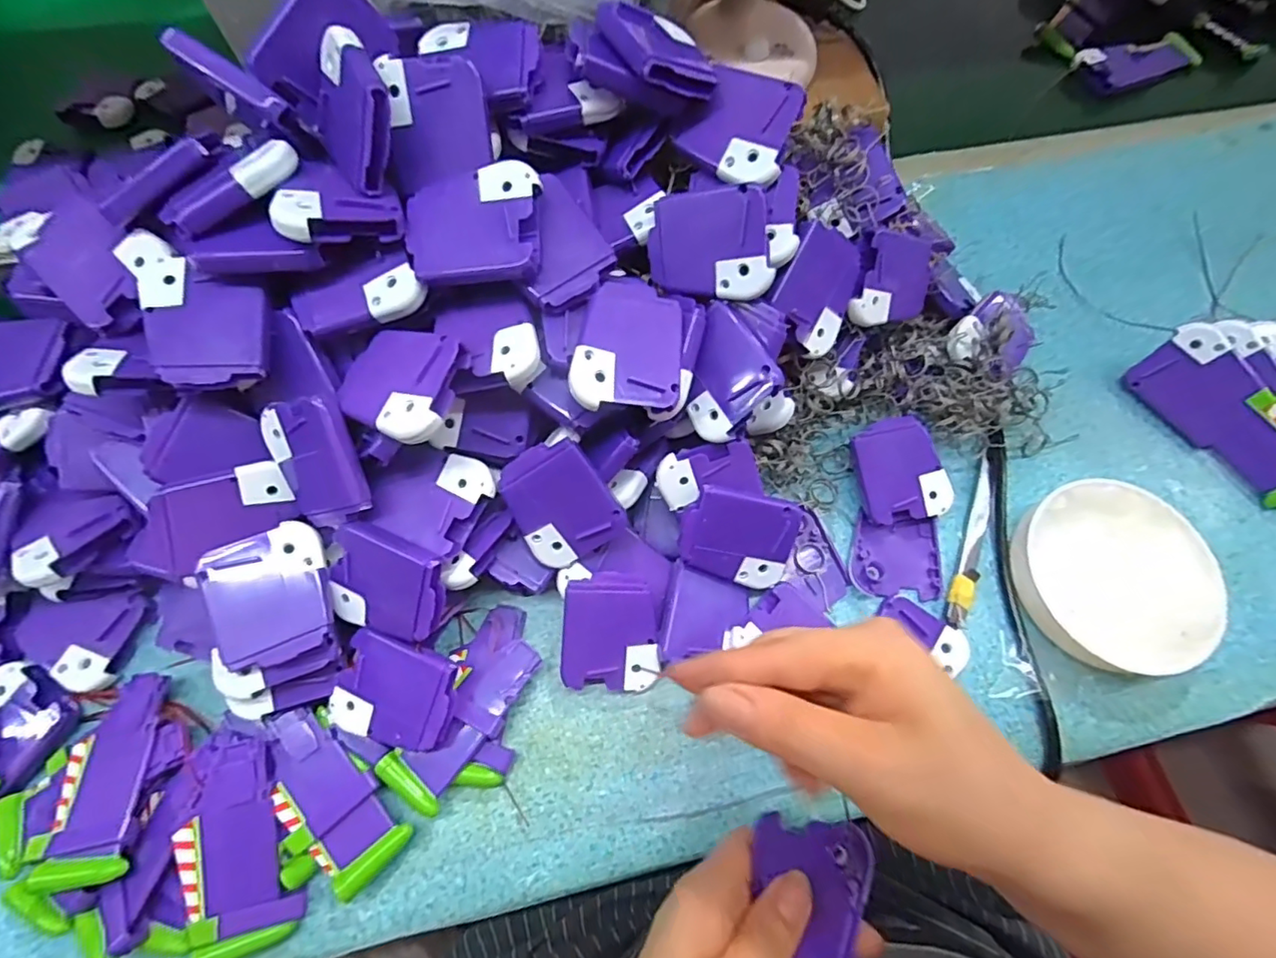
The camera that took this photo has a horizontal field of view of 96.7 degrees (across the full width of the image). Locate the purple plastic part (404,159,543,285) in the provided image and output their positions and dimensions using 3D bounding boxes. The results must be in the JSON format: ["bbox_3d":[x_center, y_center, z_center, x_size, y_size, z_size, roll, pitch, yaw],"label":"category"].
[{"bbox_3d":[-0.075,-0.116,0.262,0.060,0.013,0.052,0,87,8],"label":"purple plastic part"}]

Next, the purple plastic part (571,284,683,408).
[{"bbox_3d":[-0.004,-0.064,0.271,0.052,0.007,0.061,5,82,-9],"label":"purple plastic part"}]

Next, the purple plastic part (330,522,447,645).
[{"bbox_3d":[-0.122,0.052,0.278,0.059,0.009,0.048,17,107,13],"label":"purple plastic part"}]

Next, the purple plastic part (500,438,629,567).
[{"bbox_3d":[-0.041,0.013,0.292,0.049,0.007,0.061,-30,107,10],"label":"purple plastic part"}]

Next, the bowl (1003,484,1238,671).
[{"bbox_3d":[0.273,0.056,0.326,0.107,0.026,0.104,0,68,0],"label":"bowl"}]

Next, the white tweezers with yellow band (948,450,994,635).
[{"bbox_3d":[0.203,0.037,0.342,0.014,0.006,0.111,22,70,8],"label":"white tweezers with yellow band"}]

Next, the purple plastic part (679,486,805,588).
[{"bbox_3d":[0.055,0.032,0.309,0.059,0.005,0.051,11,107,-6],"label":"purple plastic part"}]

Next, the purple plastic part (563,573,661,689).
[{"bbox_3d":[-0.015,0.082,0.305,0.050,0.011,0.059,2,92,-9],"label":"purple plastic part"}]

